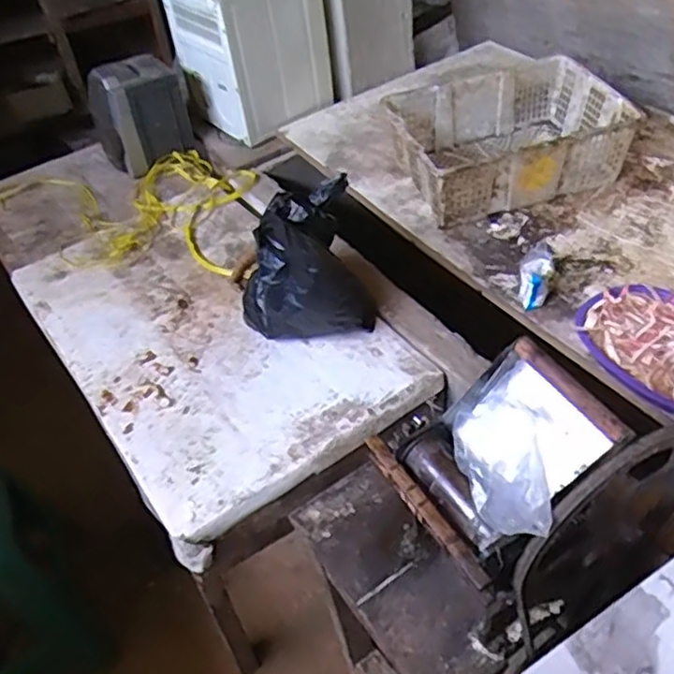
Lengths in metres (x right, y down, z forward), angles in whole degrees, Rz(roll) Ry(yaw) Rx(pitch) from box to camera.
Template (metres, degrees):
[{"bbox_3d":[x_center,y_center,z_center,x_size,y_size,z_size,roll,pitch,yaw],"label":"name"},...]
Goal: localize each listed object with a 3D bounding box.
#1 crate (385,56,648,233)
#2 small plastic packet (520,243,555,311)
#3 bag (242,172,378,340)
[{"bbox_3d":[0.378,-0.464,1.577,0.468,0.151,0.369,-16,47,-7],"label":"crate"},{"bbox_3d":[0.383,-0.116,1.309,0.061,0.063,0.139,7,48,14],"label":"small plastic packet"},{"bbox_3d":[-0.066,-0.134,1.281,0.245,0.282,0.165,-15,46,-7],"label":"bag"}]

